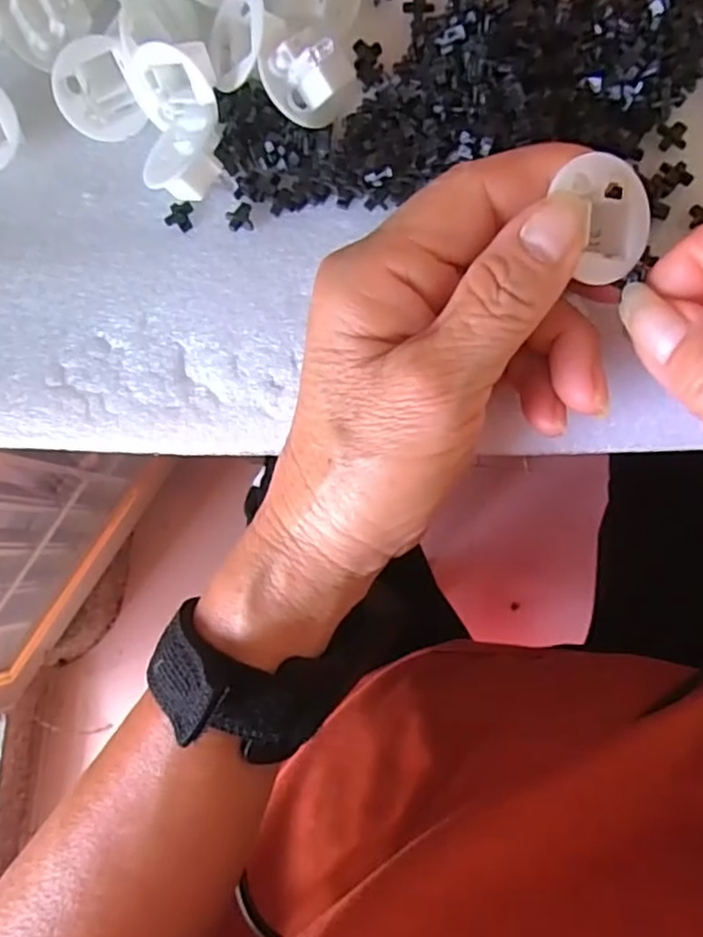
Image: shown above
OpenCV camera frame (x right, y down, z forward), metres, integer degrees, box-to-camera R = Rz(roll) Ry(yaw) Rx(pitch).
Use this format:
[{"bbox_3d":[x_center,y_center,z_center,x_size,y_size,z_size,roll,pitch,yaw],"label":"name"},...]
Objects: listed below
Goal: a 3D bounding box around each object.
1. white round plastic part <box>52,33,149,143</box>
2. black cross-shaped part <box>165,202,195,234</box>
[{"bbox_3d":[-0.090,-0.132,0.235,0.026,0.032,0.013,-33,43,-17],"label":"white round plastic part"},{"bbox_3d":[-0.061,-0.091,0.240,0.010,0.004,0.010,0,86,5],"label":"black cross-shaped part"}]

